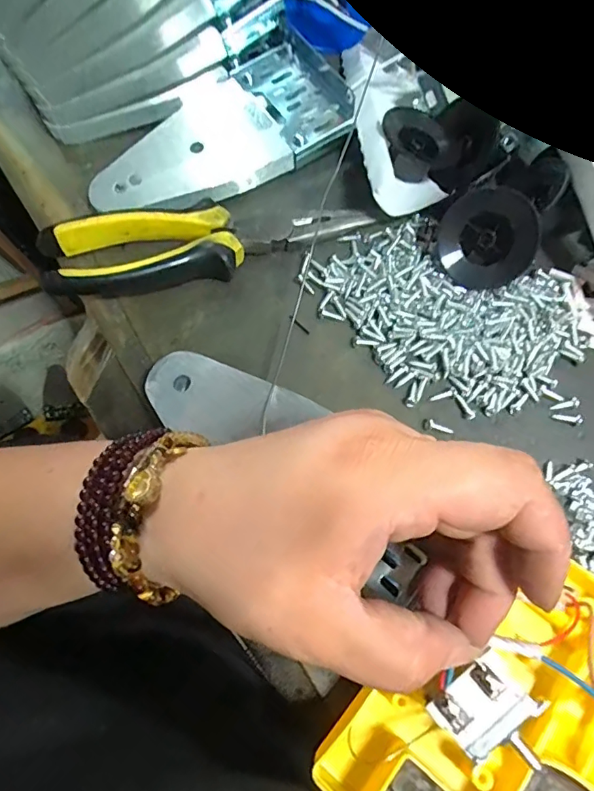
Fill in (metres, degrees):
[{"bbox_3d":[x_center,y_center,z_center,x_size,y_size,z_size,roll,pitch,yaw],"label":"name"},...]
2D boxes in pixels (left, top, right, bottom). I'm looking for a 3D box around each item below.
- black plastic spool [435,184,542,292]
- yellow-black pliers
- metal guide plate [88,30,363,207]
[{"bbox_3d":[0.098,-0.082,0.257,0.048,0.013,0.049,-37,82,20],"label":"black plastic spool"},{"bbox_3d":[-0.048,-0.087,0.269,0.172,0.020,0.040,-13,68,-6],"label":"yellow-black pliers"},{"bbox_3d":[-0.047,-0.158,0.298,0.162,0.014,0.080,-32,71,-13],"label":"metal guide plate"}]

